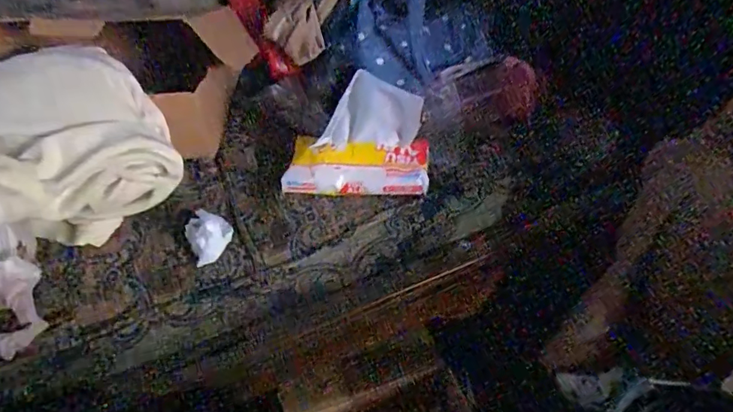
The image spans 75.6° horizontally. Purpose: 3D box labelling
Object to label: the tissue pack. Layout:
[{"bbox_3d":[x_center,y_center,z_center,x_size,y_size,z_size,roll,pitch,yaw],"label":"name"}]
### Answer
[{"bbox_3d":[-0.014,-0.076,0.572,0.175,0.117,0.090,-1,47,-1],"label":"tissue pack"}]

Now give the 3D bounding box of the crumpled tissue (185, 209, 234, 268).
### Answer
[{"bbox_3d":[-0.177,0.030,0.532,0.048,0.027,0.075,-22,51,-19],"label":"crumpled tissue"}]

